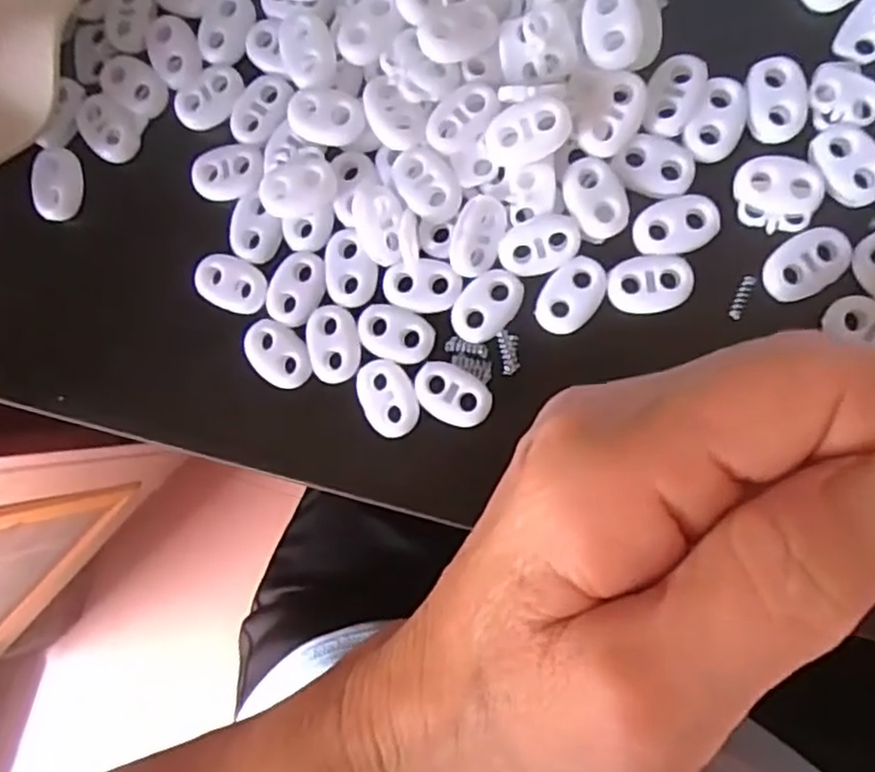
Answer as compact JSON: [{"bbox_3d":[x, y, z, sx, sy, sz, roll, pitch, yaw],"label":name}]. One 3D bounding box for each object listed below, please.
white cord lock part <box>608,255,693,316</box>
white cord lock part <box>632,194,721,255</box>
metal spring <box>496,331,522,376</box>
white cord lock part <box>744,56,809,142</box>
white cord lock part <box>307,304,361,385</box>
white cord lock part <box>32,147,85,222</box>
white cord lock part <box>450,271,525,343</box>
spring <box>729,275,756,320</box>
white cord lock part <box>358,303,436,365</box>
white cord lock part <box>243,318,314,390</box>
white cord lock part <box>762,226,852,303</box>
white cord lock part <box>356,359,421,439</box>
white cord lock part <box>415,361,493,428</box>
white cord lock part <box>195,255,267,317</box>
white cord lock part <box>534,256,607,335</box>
[{"bbox_3d":[0.058,-0.028,0.190,0.022,0.004,0.015,-3,88,9],"label":"white cord lock part"},{"bbox_3d":[0.065,-0.044,0.189,0.022,0.004,0.015,-6,87,9],"label":"white cord lock part"},{"bbox_3d":[0.020,-0.010,0.197,0.006,0.004,0.012,-8,87,8],"label":"metal spring"},{"bbox_3d":[0.091,-0.077,0.186,0.015,0.004,0.021,-2,88,9],"label":"white cord lock part"},{"bbox_3d":[-0.030,-0.012,0.203,0.015,0.004,0.022,-13,86,8],"label":"white cord lock part"},{"bbox_3d":[-0.120,-0.063,0.221,0.013,0.007,0.022,5,89,9],"label":"white cord lock part"},{"bbox_3d":[0.014,-0.023,0.195,0.016,0.004,0.022,44,95,8],"label":"white cord lock part"},{"bbox_3d":[0.083,-0.024,0.188,0.004,0.004,0.012,21,91,9],"label":"spring"},{"bbox_3d":[-0.013,-0.015,0.198,0.022,0.004,0.015,19,91,9],"label":"white cord lock part"},{"bbox_3d":[-0.047,-0.009,0.204,0.015,0.004,0.022,-45,82,5],"label":"white cord lock part"},{"bbox_3d":[0.098,-0.033,0.184,0.022,0.004,0.015,-33,84,6],"label":"white cord lock part"},{"bbox_3d":[-0.014,0.003,0.199,0.015,0.004,0.022,-27,84,7],"label":"white cord lock part"},{"bbox_3d":[0.004,0.002,0.196,0.023,0.004,0.015,30,93,9],"label":"white cord lock part"},{"bbox_3d":[-0.062,-0.031,0.208,0.021,0.004,0.015,22,91,9],"label":"white cord lock part"},{"bbox_3d":[0.037,-0.025,0.192,0.015,0.004,0.023,36,94,8],"label":"white cord lock part"}]

